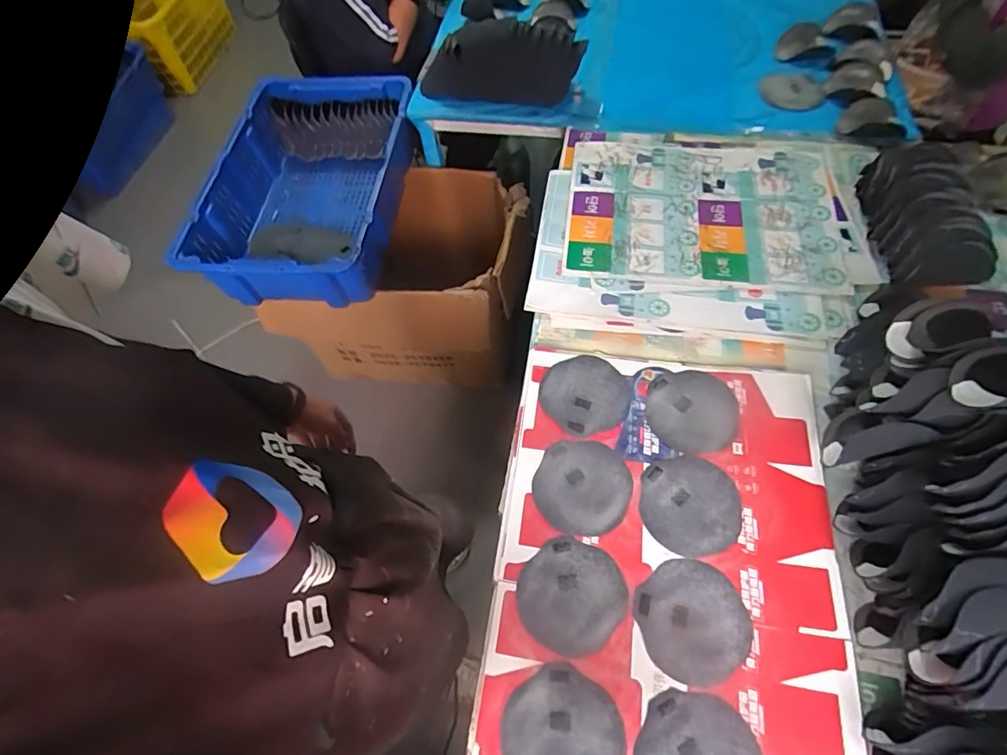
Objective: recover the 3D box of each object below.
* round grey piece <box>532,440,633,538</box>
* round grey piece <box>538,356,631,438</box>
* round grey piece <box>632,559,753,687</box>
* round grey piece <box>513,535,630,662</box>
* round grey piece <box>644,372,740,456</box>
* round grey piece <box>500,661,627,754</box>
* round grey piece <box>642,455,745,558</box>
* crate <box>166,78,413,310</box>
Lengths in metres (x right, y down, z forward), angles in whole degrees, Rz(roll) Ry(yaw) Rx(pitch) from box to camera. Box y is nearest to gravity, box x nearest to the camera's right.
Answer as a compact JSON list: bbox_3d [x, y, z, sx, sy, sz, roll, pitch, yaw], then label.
[{"bbox_3d":[0.121,0.166,0.745,0.142,0.005,0.146,0,62,1],"label":"round grey piece"},{"bbox_3d":[0.140,0.027,0.815,0.144,0.009,0.136,0,62,1],"label":"round grey piece"},{"bbox_3d":[0.256,0.326,0.651,0.145,0.007,0.142,0,62,1],"label":"round grey piece"},{"bbox_3d":[0.095,0.304,0.676,0.135,0.008,0.143,0,62,1],"label":"round grey piece"},{"bbox_3d":[0.311,0.055,0.794,0.143,0.010,0.144,0,62,1],"label":"round grey piece"},{"bbox_3d":[0.072,0.442,0.595,0.142,0.006,0.139,0,62,1],"label":"round grey piece"},{"bbox_3d":[0.283,0.192,0.725,0.150,0.009,0.141,0,62,1],"label":"round grey piece"},{"bbox_3d":[-0.503,-0.498,1.243,0.452,0.197,0.698,3,62,6],"label":"crate"}]

